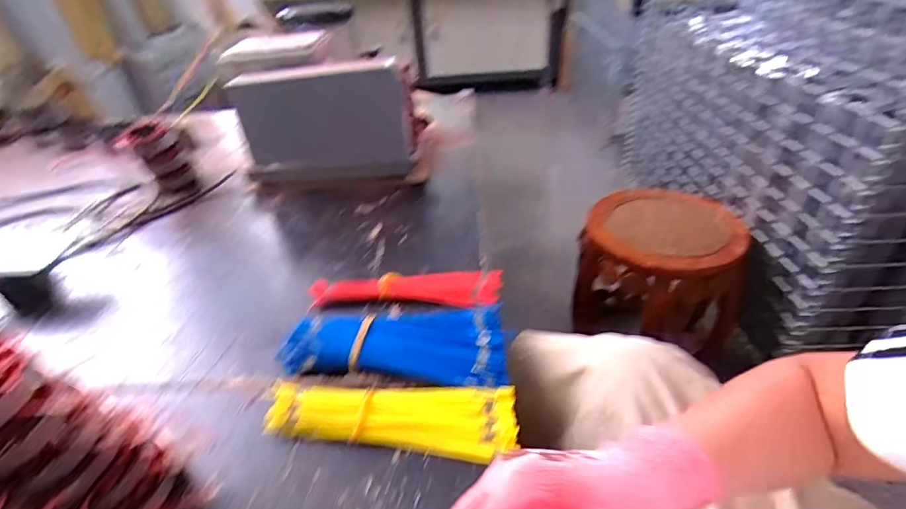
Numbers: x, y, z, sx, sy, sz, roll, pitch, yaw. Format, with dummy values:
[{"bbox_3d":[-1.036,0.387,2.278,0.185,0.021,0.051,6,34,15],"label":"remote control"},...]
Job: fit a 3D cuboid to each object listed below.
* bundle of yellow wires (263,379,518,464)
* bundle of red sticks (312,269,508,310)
[{"bbox_3d":[-0.060,0.157,0.443,0.238,0.027,0.066,2,37,9],"label":"bundle of yellow wires"},{"bbox_3d":[-0.063,0.042,0.591,0.248,0.021,0.056,-1,37,5],"label":"bundle of red sticks"}]

